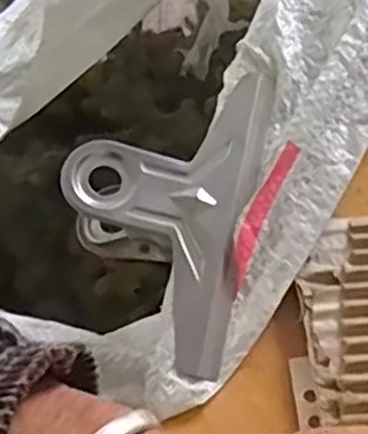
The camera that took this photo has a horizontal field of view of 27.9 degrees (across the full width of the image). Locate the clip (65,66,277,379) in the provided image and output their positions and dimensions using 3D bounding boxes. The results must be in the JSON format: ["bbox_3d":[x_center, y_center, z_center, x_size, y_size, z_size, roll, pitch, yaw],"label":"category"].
[{"bbox_3d":[-0.006,-0.002,0.289,0.076,0.041,0.128,11,62,6],"label":"clip"}]

